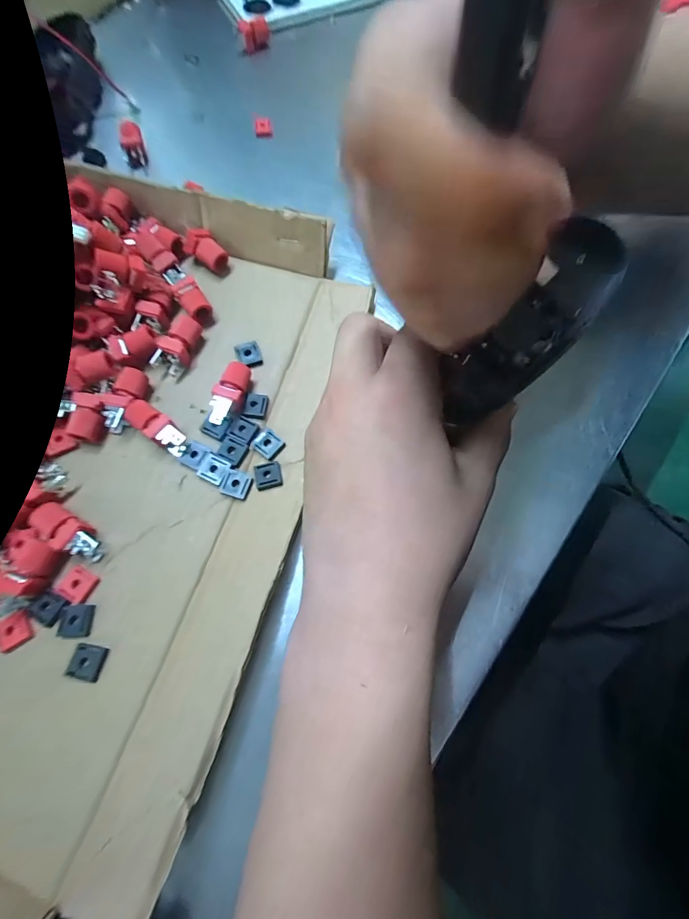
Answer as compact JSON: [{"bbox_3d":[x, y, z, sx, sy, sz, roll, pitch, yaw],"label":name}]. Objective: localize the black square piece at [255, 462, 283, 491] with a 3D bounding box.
[{"bbox_3d":[-0.039,0.008,0.197,0.013,0.004,0.014,-12,72,-7],"label":"black square piece"}]

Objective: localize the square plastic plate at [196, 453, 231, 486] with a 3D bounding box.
[{"bbox_3d":[-0.066,0.005,0.196,0.014,0.004,0.013,27,72,7],"label":"square plastic plate"}]

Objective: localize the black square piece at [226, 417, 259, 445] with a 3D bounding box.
[{"bbox_3d":[-0.054,-0.016,0.205,0.013,0.004,0.012,26,72,6],"label":"black square piece"}]

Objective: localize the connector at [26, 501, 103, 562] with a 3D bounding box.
[{"bbox_3d":[-0.128,0.033,0.181,0.036,0.016,0.014,29,72,7],"label":"connector"}]

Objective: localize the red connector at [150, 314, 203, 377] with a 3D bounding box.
[{"bbox_3d":[-0.092,-0.064,0.215,0.015,0.014,0.034,19,71,4],"label":"red connector"}]

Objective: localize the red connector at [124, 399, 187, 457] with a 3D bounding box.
[{"bbox_3d":[-0.096,-0.016,0.200,0.033,0.013,0.013,34,73,9],"label":"red connector"}]

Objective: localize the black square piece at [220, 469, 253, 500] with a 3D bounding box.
[{"bbox_3d":[-0.054,0.012,0.194,0.014,0.004,0.013,20,71,4],"label":"black square piece"}]

